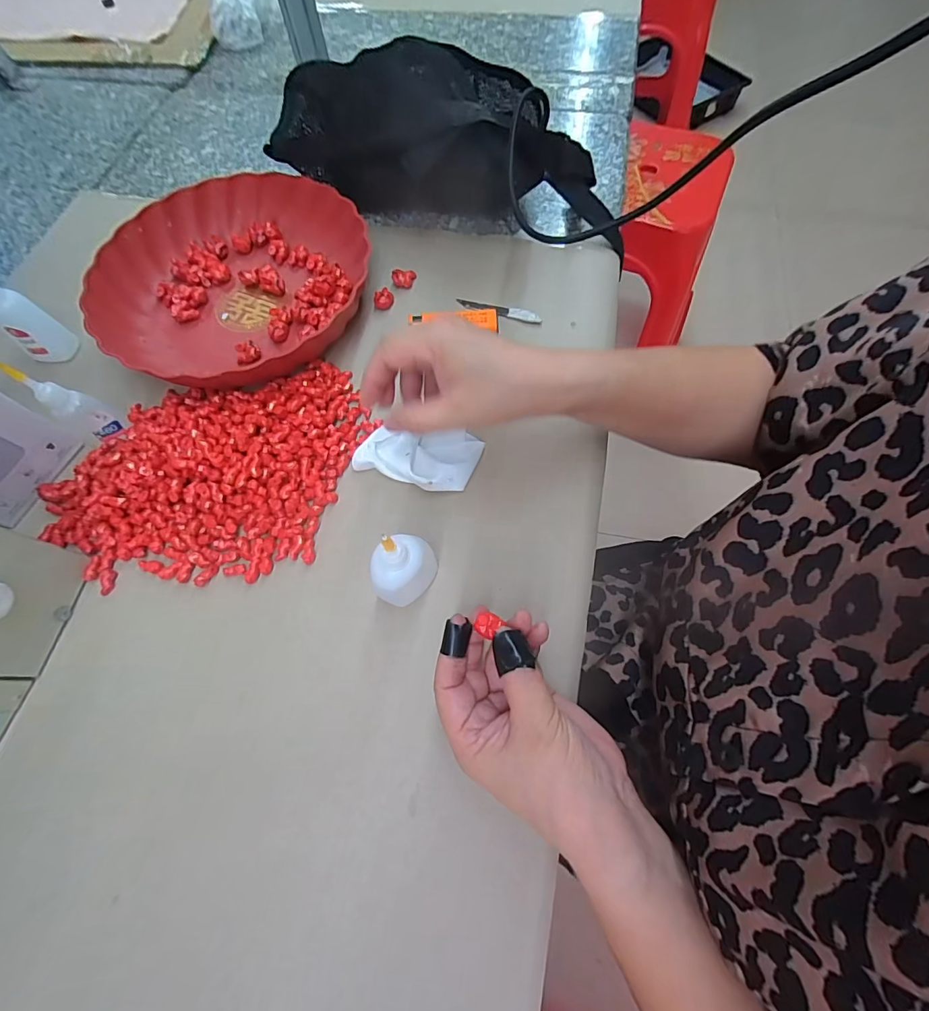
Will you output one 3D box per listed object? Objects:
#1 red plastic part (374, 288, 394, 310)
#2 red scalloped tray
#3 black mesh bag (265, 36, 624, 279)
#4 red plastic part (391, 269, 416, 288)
[{"bbox_3d":[-0.077,-0.195,0.423,0.019,0.018,0.012,-13,67,-2],"label":"red plastic part"},{"bbox_3d":[-0.212,-0.207,0.417,0.247,0.048,0.242,20,70,11],"label":"red scalloped tray"},{"bbox_3d":[-0.012,-0.336,0.424,0.335,0.118,0.100,9,68,7],"label":"black mesh bag"},{"bbox_3d":[-0.058,-0.220,0.433,0.023,0.019,0.014,-14,67,-2],"label":"red plastic part"}]

